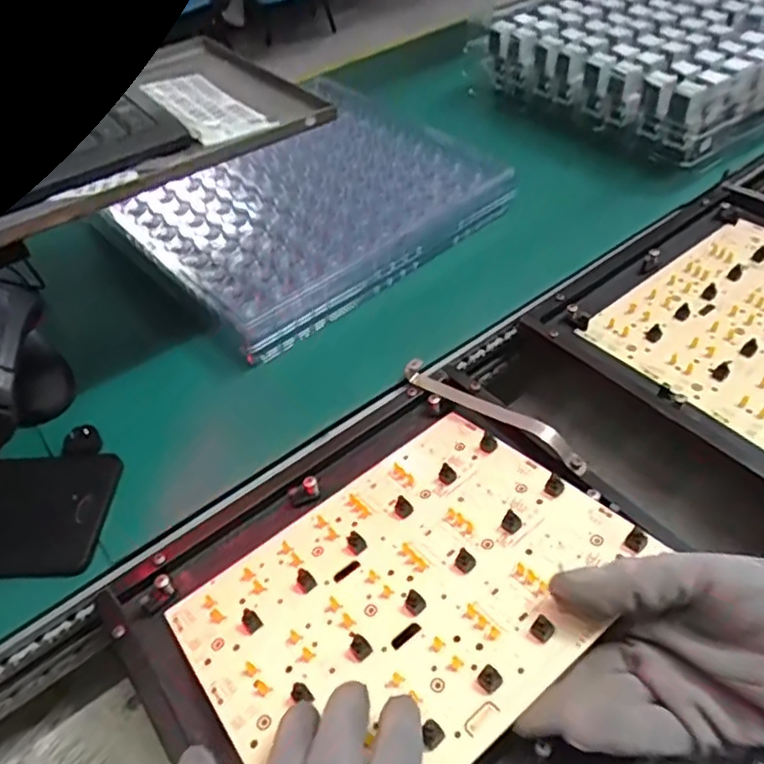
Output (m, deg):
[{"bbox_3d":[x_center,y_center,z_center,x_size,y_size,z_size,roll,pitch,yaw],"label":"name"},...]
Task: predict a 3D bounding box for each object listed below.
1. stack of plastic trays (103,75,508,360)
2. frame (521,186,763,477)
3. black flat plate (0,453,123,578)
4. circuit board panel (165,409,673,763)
[{"bbox_3d":[-0.063,-0.156,0.564,0.284,0.048,0.224,-36,54,-25],"label":"stack of plastic trays"},{"bbox_3d":[0.272,-0.041,0.479,0.269,0.040,0.257,-32,53,-23],"label":"frame"},{"bbox_3d":[-0.239,0.079,0.387,0.141,0.013,0.079,-1,55,-2],"label":"black flat plate"},{"bbox_3d":[0.013,0.106,0.335,0.212,0.007,0.163,-33,42,-21],"label":"circuit board panel"}]

